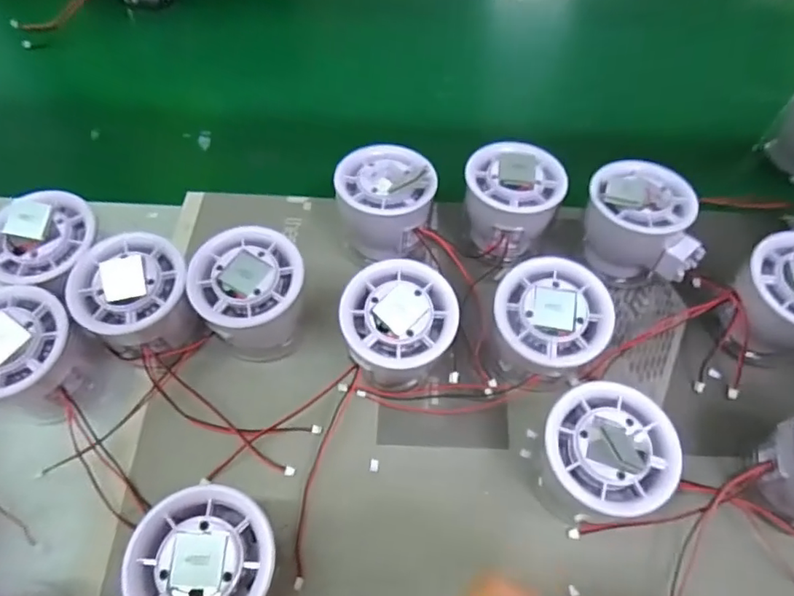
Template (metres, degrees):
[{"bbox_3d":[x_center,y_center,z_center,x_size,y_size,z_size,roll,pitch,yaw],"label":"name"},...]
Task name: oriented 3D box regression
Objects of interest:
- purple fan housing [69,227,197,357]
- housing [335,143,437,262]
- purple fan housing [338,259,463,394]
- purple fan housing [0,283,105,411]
[{"bbox_3d":[-0.136,0.004,0.300,0.053,0.057,0.059,-30,66,-17],"label":"purple fan housing"},{"bbox_3d":[-0.007,-0.053,0.335,0.054,0.061,0.055,1,61,-1],"label":"housing"},{"bbox_3d":[0.000,0.019,0.296,0.056,0.058,0.054,1,61,-1],"label":"purple fan housing"},{"bbox_3d":[-0.186,0.032,0.285,0.059,0.057,0.054,1,61,-1],"label":"purple fan housing"}]

